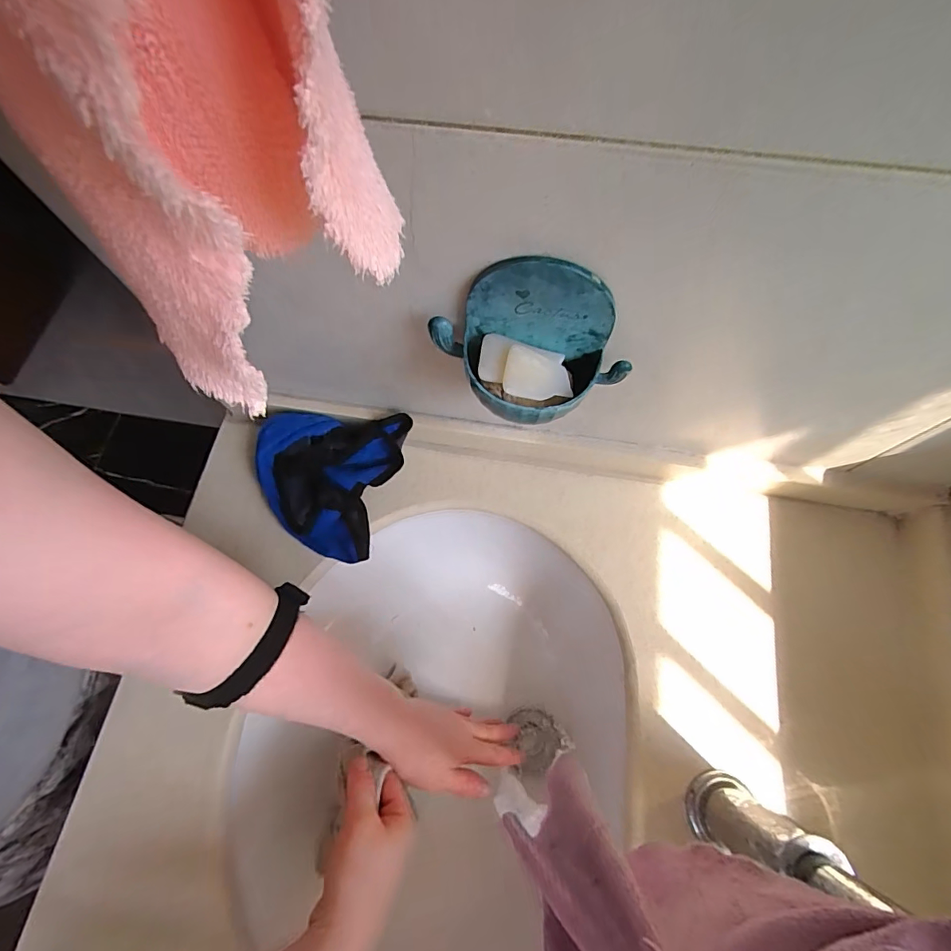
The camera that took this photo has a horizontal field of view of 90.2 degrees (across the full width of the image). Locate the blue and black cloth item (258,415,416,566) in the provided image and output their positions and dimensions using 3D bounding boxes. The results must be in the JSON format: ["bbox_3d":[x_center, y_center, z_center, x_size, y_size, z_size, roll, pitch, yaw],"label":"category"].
[{"bbox_3d":[-0.139,0.010,0.454,0.144,0.027,0.135,2,92,7],"label":"blue and black cloth item"}]

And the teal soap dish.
[{"bbox_3d":[0.032,-0.075,0.286,0.120,0.091,0.058,9,71,5],"label":"teal soap dish"}]

